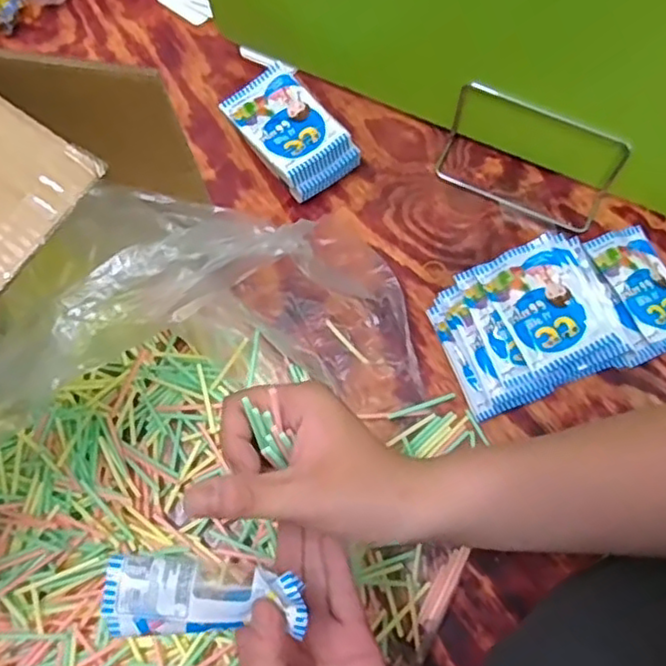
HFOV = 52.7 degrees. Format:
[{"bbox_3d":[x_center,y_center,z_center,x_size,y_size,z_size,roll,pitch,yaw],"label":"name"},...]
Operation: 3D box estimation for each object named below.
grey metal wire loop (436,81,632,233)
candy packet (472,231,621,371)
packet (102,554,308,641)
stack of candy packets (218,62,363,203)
[{"bbox_3d":[0.167,-0.148,0.573,0.148,0.082,0.055,24,74,10],"label":"grey metal wire loop"},{"bbox_3d":[0.171,-0.026,0.538,0.079,0.025,0.098,-23,68,-4],"label":"candy packet"},{"bbox_3d":[-0.065,0.133,0.343,0.098,0.019,0.037,2,71,-5],"label":"packet"},{"bbox_3d":[-0.039,-0.176,0.610,0.076,0.049,0.118,-38,74,-10],"label":"stack of candy packets"}]

